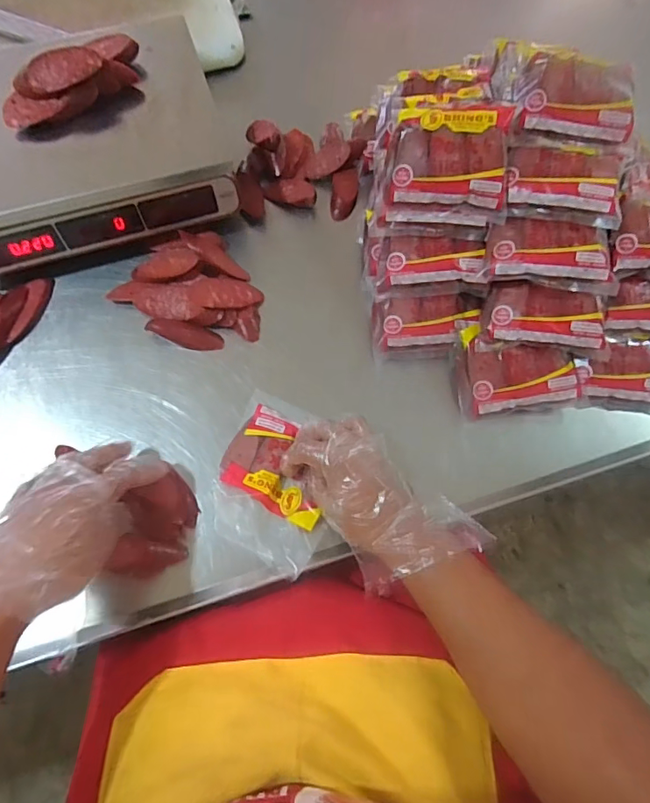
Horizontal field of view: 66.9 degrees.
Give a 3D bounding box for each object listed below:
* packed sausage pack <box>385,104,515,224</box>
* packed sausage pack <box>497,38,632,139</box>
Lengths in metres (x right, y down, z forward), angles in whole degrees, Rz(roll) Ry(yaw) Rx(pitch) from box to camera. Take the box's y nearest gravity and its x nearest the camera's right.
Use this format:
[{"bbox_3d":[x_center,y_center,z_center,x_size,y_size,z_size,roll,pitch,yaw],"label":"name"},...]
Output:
[{"bbox_3d":[0.137,-0.263,0.535,0.128,0.024,0.107,10,106,8],"label":"packed sausage pack"},{"bbox_3d":[0.269,-0.340,0.538,0.140,0.041,0.094,10,69,2],"label":"packed sausage pack"}]

